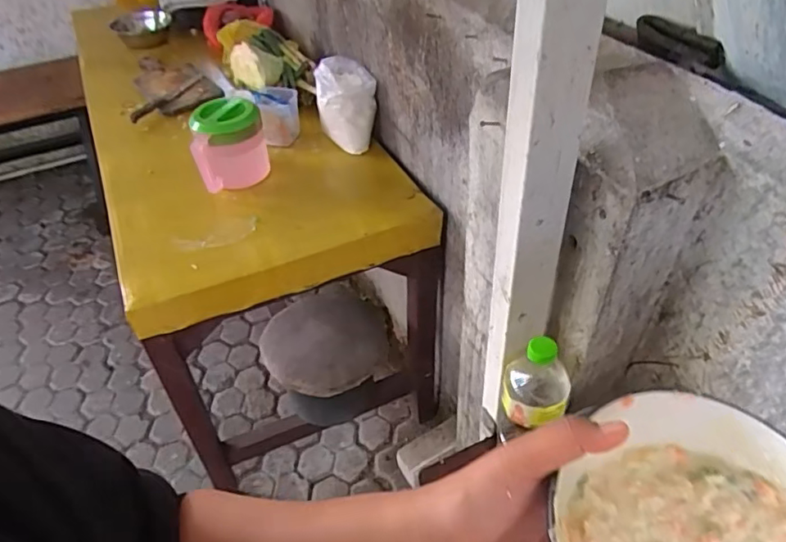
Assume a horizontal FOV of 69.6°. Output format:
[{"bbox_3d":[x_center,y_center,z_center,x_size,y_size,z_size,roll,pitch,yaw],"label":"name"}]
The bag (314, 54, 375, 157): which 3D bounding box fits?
[{"bbox_3d":[-0.107,-0.380,1.310,0.128,0.202,0.116,-8,44,-5],"label":"bag"}]

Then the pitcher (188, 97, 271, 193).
[{"bbox_3d":[-0.333,-0.249,1.152,0.140,0.159,0.112,-19,46,-16],"label":"pitcher"}]

